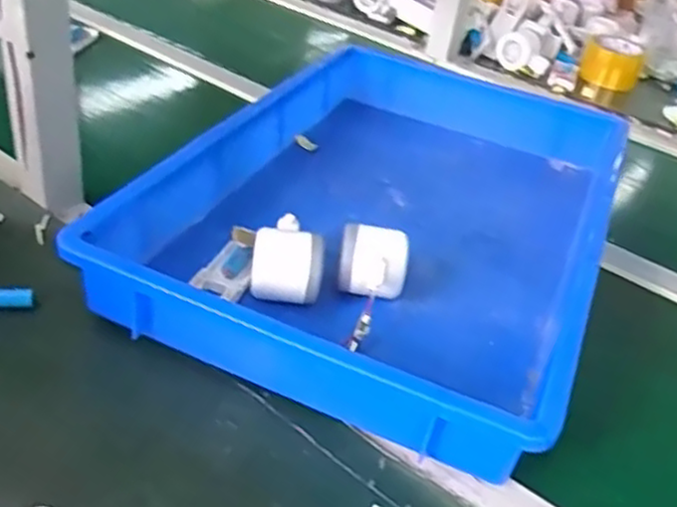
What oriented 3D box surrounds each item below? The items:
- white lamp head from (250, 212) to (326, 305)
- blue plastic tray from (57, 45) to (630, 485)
[{"bbox_3d":[-0.039,0.006,0.597,0.057,0.054,0.073,9,36,0],"label":"white lamp head"},{"bbox_3d":[0.070,-0.059,0.694,0.356,0.084,0.557,20,37,14],"label":"blue plastic tray"}]

